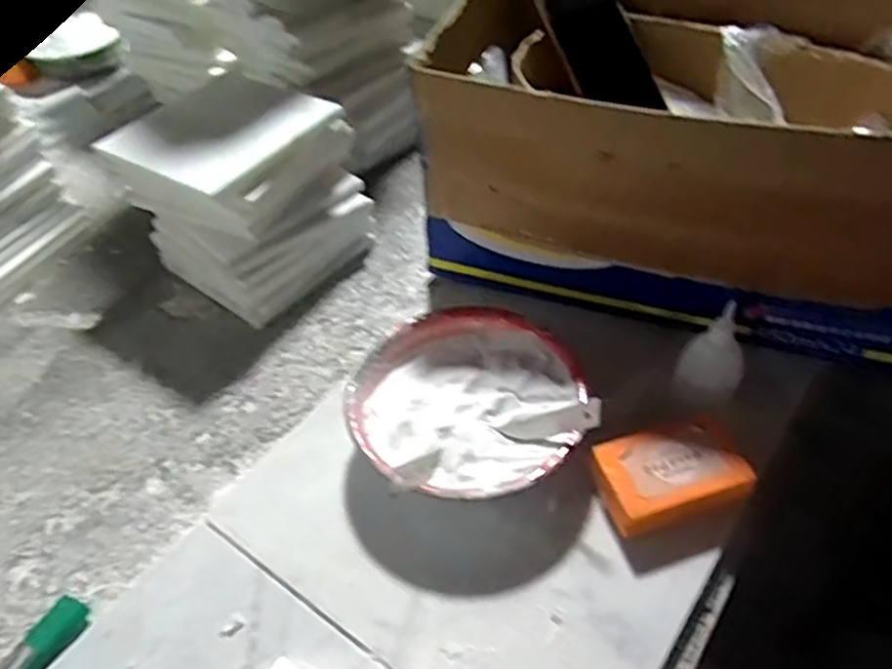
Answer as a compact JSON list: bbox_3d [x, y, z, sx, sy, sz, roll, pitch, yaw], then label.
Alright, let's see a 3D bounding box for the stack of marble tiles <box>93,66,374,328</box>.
[{"bbox_3d":[-0.185,-0.137,0.671,0.172,0.147,0.172,30,58,26],"label":"stack of marble tiles"}]

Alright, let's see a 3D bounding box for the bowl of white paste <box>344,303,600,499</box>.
[{"bbox_3d":[0.016,0.056,0.524,0.163,0.059,0.167,-3,50,3],"label":"bowl of white paste"}]

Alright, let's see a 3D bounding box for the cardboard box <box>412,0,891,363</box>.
[{"bbox_3d":[0.238,-0.167,0.616,0.440,0.220,0.344,19,54,20],"label":"cardboard box"}]

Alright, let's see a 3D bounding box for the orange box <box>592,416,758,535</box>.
[{"bbox_3d":[0.153,0.098,0.485,0.093,0.038,0.057,-15,50,-7],"label":"orange box"}]

